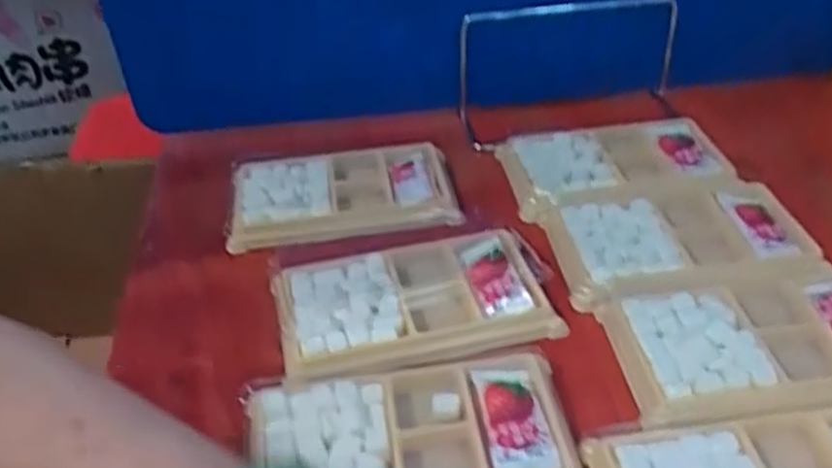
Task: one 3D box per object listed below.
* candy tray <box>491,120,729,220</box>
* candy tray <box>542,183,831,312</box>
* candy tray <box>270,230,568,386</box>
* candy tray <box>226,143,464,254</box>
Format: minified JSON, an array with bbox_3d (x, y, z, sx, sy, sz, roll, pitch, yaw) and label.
[{"bbox_3d":[0.123,-0.045,0.480,0.130,0.017,0.080,-10,38,-7],"label":"candy tray"},{"bbox_3d":[0.144,0.005,0.415,0.131,0.018,0.087,-7,38,-3],"label":"candy tray"},{"bbox_3d":[-0.002,0.032,0.379,0.132,0.011,0.079,-10,38,-6],"label":"candy tray"},{"bbox_3d":[-0.045,-0.030,0.459,0.133,0.014,0.082,-10,38,-6],"label":"candy tray"}]

